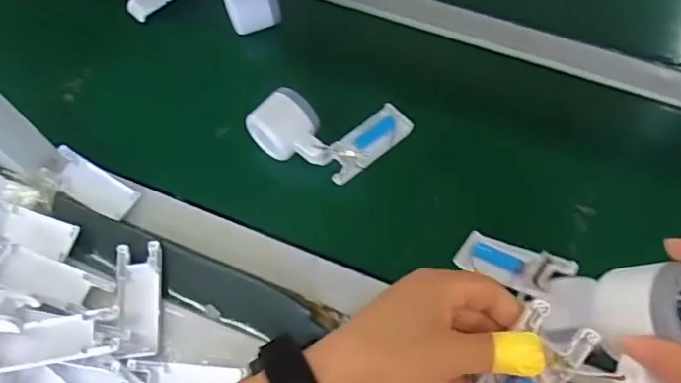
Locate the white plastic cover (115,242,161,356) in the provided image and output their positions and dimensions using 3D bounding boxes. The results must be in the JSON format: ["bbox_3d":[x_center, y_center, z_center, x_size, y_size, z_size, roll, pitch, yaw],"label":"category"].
[{"bbox_3d":[-0.187,0.100,0.518,0.039,0.014,0.106,-7,64,-1],"label":"white plastic cover"}]

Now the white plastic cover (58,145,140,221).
[{"bbox_3d":[-0.258,-0.006,0.581,0.109,0.007,0.040,29,69,16],"label":"white plastic cover"}]

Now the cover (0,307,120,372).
[{"bbox_3d":[-0.244,0.129,0.483,0.099,0.017,0.038,-10,63,-20],"label":"cover"}]

